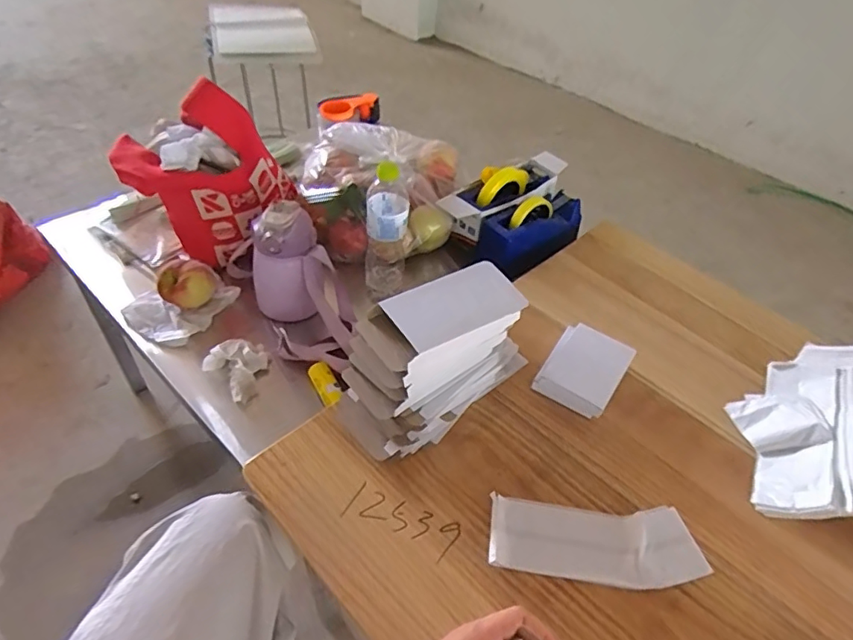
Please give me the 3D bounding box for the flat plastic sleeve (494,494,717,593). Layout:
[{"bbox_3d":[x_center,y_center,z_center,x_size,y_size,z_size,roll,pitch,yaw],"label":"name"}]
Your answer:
[{"bbox_3d":[0.181,0.238,0.588,0.222,0.011,0.084,5,46,-1],"label":"flat plastic sleeve"}]

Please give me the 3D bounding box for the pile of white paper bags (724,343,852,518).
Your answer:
[{"bbox_3d":[0.514,0.127,0.691,0.321,0.068,0.186,-29,55,-29],"label":"pile of white paper bags"}]

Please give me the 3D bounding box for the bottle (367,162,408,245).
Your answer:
[{"bbox_3d":[-0.059,-0.177,0.825,0.061,0.114,0.050,1,46,-5],"label":"bottle"}]

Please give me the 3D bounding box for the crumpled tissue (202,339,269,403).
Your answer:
[{"bbox_3d":[-0.267,0.064,0.791,0.093,0.031,0.081,34,52,25],"label":"crumpled tissue"}]

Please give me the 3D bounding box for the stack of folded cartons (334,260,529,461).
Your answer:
[{"bbox_3d":[0.023,0.043,0.663,0.254,0.165,0.105,-24,53,-26],"label":"stack of folded cartons"}]

